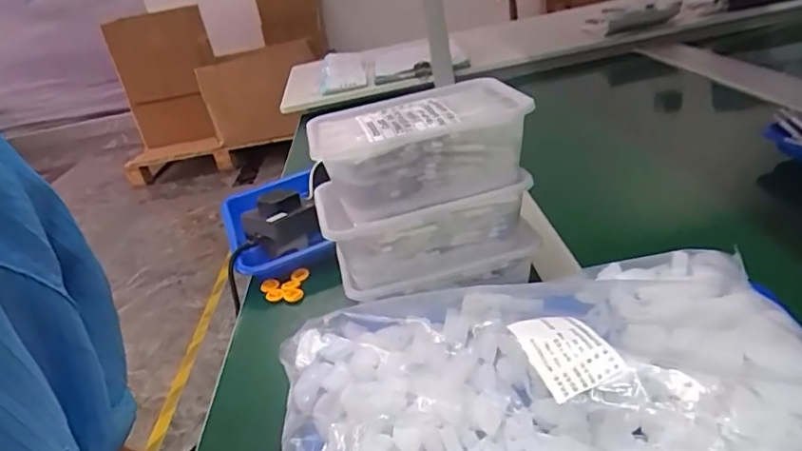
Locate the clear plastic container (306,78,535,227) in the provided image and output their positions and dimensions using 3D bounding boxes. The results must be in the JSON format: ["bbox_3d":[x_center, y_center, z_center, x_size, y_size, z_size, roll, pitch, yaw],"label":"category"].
[{"bbox_3d":[0.013,-0.066,0.462,0.164,0.062,0.112,-14,26,-4],"label":"clear plastic container"}]

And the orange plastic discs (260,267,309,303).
[{"bbox_3d":[-0.126,0.064,0.596,0.049,0.015,0.042,-8,27,8],"label":"orange plastic discs"}]

